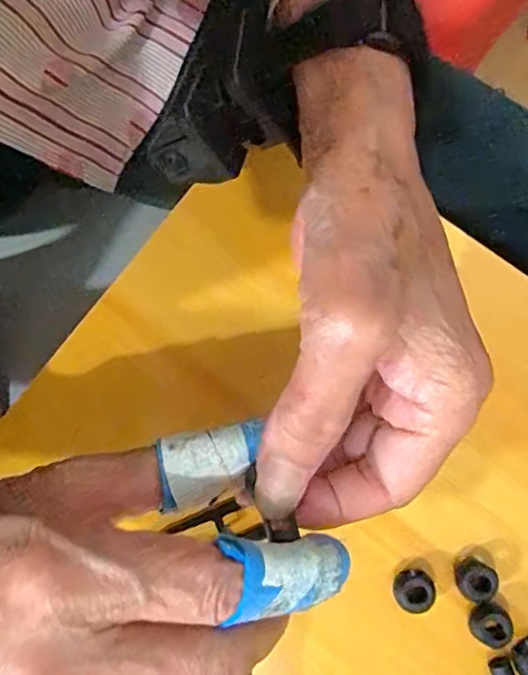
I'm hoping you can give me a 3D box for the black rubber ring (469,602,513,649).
[{"bbox_3d":[0.098,0.124,0.243,0.015,0.009,0.017,21,80,5],"label":"black rubber ring"}]

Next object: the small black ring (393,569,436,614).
[{"bbox_3d":[0.065,0.111,0.247,0.017,0.011,0.016,0,79,1],"label":"small black ring"}]

